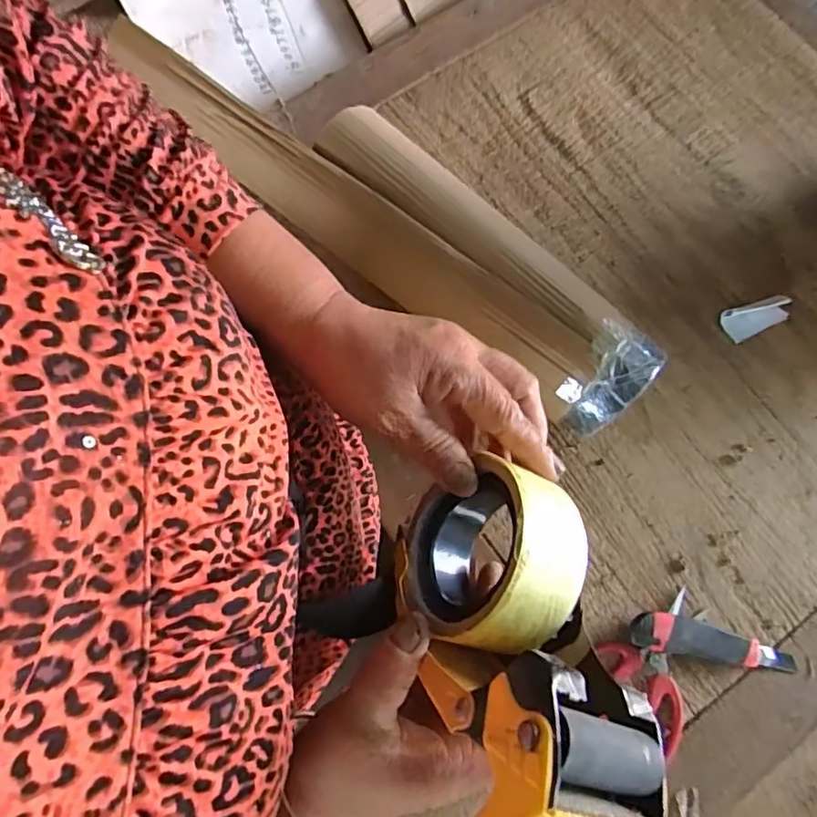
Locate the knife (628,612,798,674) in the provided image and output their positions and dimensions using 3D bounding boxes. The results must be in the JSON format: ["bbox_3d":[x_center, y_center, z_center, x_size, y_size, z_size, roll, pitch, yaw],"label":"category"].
[{"bbox_3d":[0.327,0.251,0.630,0.179,0.024,0.040,9,71,3],"label":"knife"}]

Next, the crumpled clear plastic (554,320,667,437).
[{"bbox_3d":[0.210,-0.028,0.619,0.075,0.076,0.107,34,74,11],"label":"crumpled clear plastic"}]

